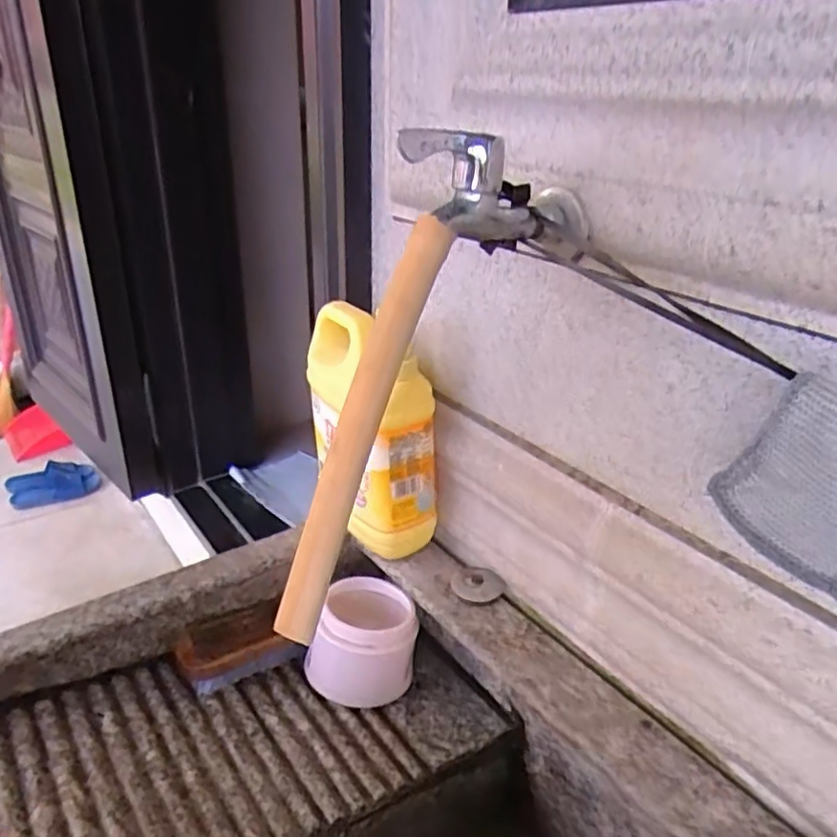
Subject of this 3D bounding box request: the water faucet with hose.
[{"bbox_3d":[-0.003,-0.024,0.382,0.058,0.309,0.124,22,-9,35],"label":"water faucet with hose"}]

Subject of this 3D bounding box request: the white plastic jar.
[{"bbox_3d":[-0.048,0.203,0.638,0.091,0.081,0.098,1,26,0],"label":"white plastic jar"}]

